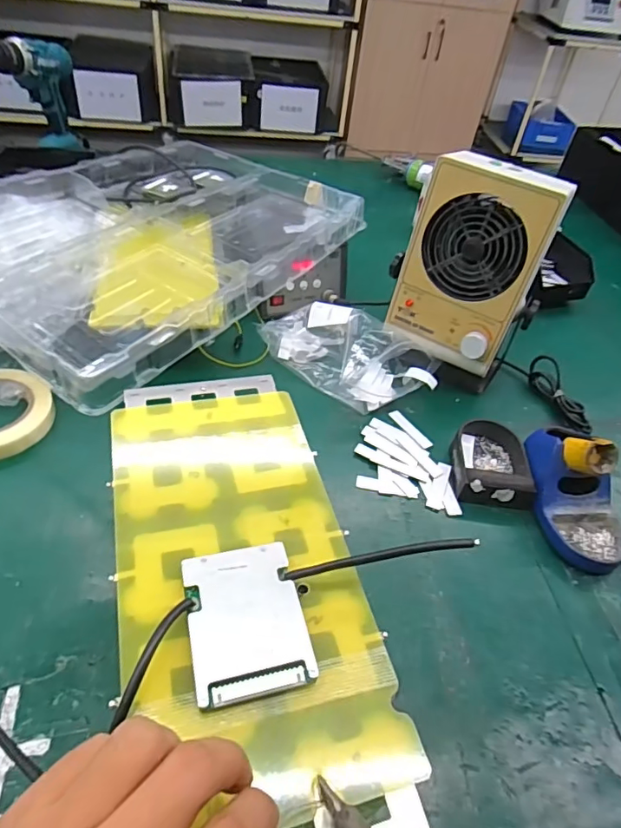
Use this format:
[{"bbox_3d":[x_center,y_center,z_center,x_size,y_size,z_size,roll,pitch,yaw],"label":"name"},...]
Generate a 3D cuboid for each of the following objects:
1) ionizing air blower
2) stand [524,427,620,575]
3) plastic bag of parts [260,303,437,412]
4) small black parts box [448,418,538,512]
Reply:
[{"bbox_3d":[0.185,-0.160,0.619,0.163,0.231,0.124,19,46,10],"label":"ionizing air blower"},{"bbox_3d":[0.275,0.073,0.526,0.085,0.082,0.144,4,45,-4],"label":"stand"},{"bbox_3d":[0.044,-0.077,0.653,0.226,0.060,0.114,19,46,11],"label":"plastic bag of parts"},{"bbox_3d":[0.196,0.047,0.575,0.079,0.033,0.113,8,45,0],"label":"small black parts box"}]

